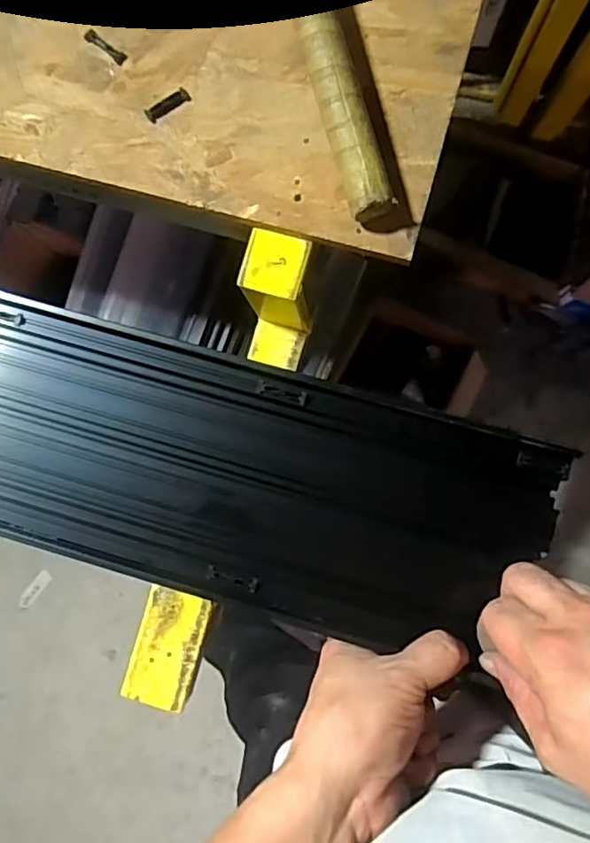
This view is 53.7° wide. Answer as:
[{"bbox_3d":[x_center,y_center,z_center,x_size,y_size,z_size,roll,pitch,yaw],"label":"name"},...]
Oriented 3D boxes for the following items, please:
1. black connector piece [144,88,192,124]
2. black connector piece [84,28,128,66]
[{"bbox_3d":[-0.088,-0.219,0.404,0.033,0.004,0.009,-31,85,0],"label":"black connector piece"},{"bbox_3d":[-0.134,-0.264,0.410,0.035,0.004,0.009,38,89,5],"label":"black connector piece"}]

